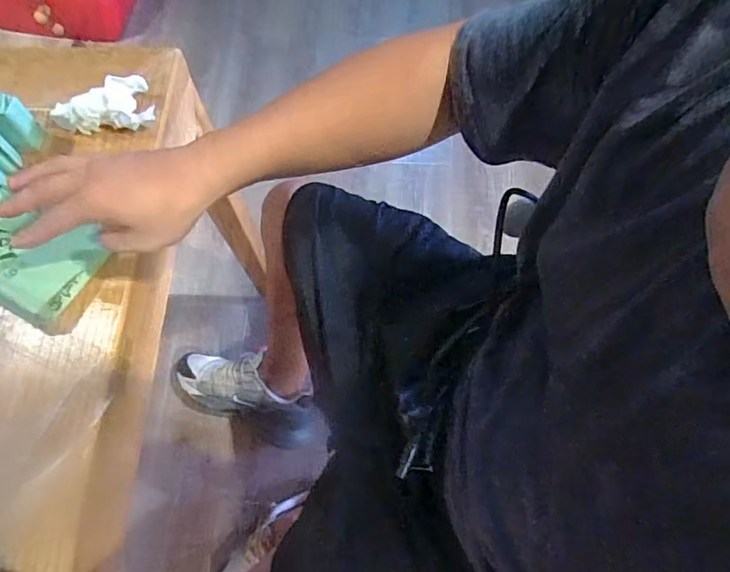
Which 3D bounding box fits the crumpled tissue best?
[{"bbox_3d":[-0.266,-0.178,0.547,0.095,0.034,0.048,-21,68,-8],"label":"crumpled tissue"}]

